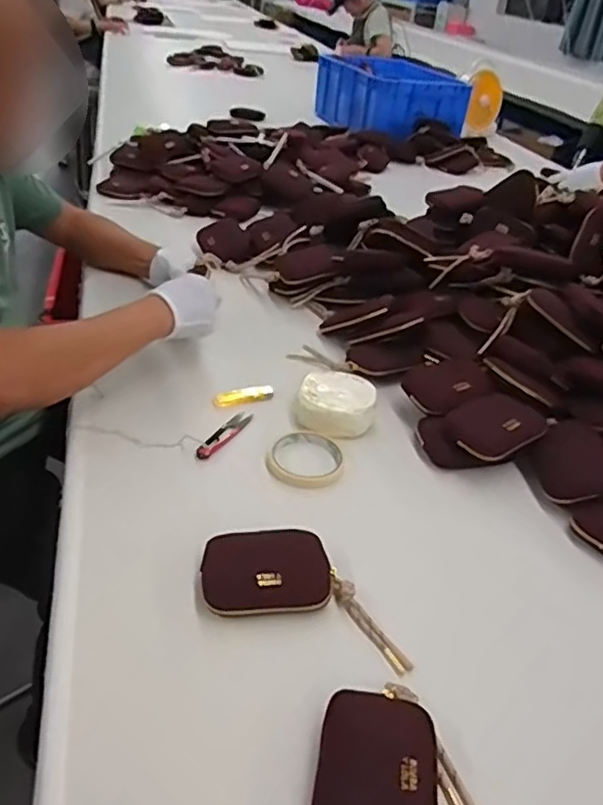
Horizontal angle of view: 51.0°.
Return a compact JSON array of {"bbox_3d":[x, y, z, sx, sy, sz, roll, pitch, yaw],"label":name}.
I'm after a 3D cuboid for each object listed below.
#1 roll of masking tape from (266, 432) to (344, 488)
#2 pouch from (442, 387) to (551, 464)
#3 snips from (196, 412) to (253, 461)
[{"bbox_3d":[0.005,0.066,0.740,0.087,0.015,0.087,4,34,-3],"label":"roll of masking tape"},{"bbox_3d":[0.232,0.023,0.757,0.119,0.040,0.086,-18,41,-30],"label":"pouch"},{"bbox_3d":[-0.092,0.038,0.766,0.024,0.004,0.102,20,37,20],"label":"snips"}]

